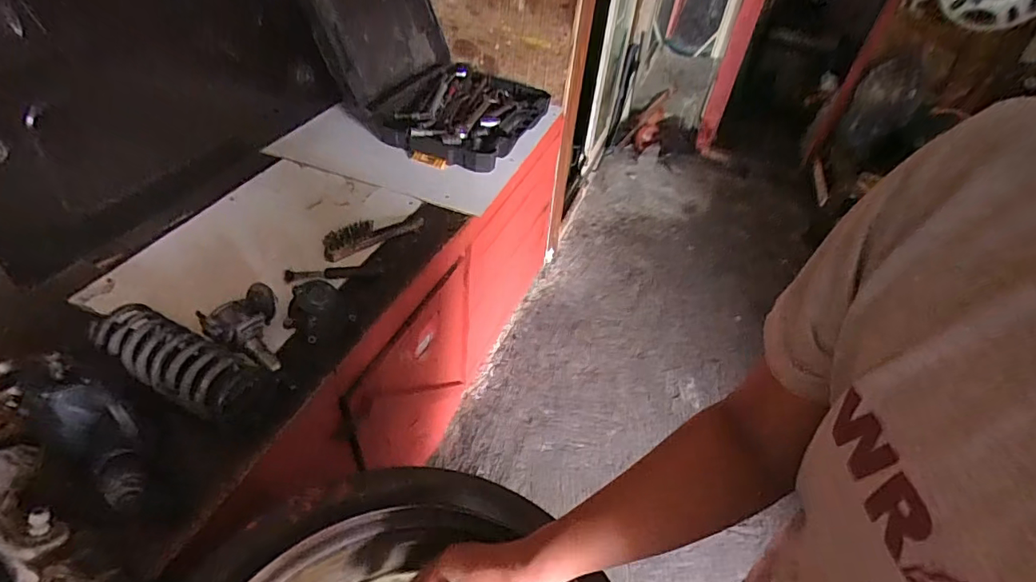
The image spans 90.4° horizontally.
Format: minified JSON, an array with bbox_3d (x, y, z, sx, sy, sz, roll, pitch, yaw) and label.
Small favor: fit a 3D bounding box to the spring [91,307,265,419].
[{"bbox_3d":[-0.482,0.097,0.718,0.237,0.092,0.095,17,43,11],"label":"spring"}]

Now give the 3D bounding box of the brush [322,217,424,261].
[{"bbox_3d":[-0.283,-0.116,1.017,0.212,0.023,0.057,-25,79,-35],"label":"brush"}]

